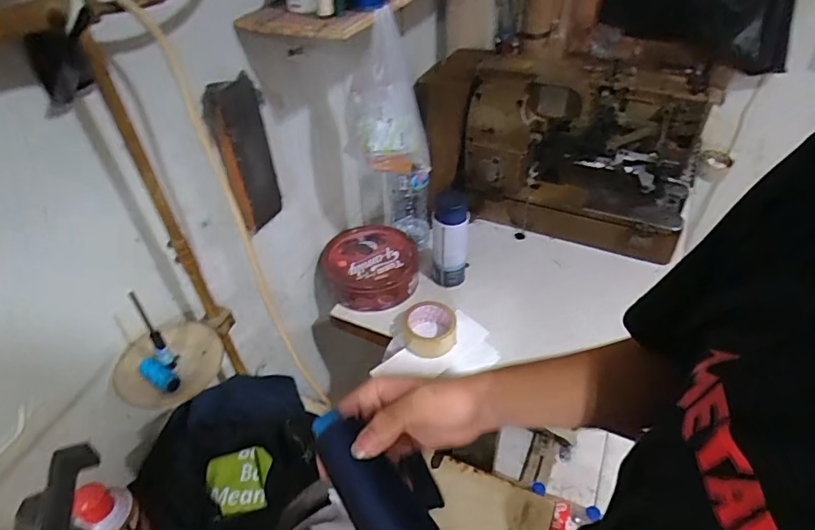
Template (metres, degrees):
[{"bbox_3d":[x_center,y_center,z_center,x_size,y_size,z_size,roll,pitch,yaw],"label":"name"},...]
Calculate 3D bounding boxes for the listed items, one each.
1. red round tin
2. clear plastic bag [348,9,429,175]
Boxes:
[{"bbox_3d":[-0.071,0.002,0.993,0.182,0.072,0.179,-1,42,1],"label":"red round tin"},{"bbox_3d":[-0.030,-0.230,0.714,0.112,0.217,0.053,-12,43,-11],"label":"clear plastic bag"}]

